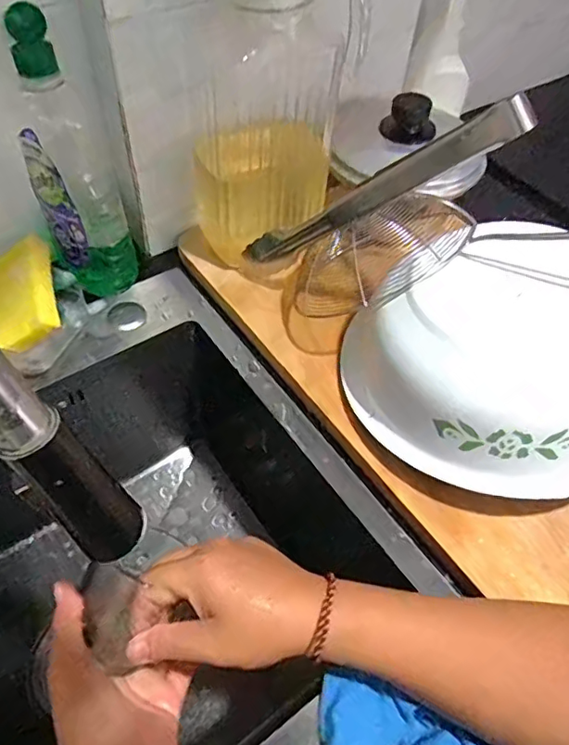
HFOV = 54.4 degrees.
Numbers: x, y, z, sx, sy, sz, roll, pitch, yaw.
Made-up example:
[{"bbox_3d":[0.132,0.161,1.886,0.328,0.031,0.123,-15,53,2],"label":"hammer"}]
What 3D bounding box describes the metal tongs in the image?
[{"bbox_3d":[0.068,-0.149,0.481,0.036,0.308,0.041,45,54,-25],"label":"metal tongs"}]

